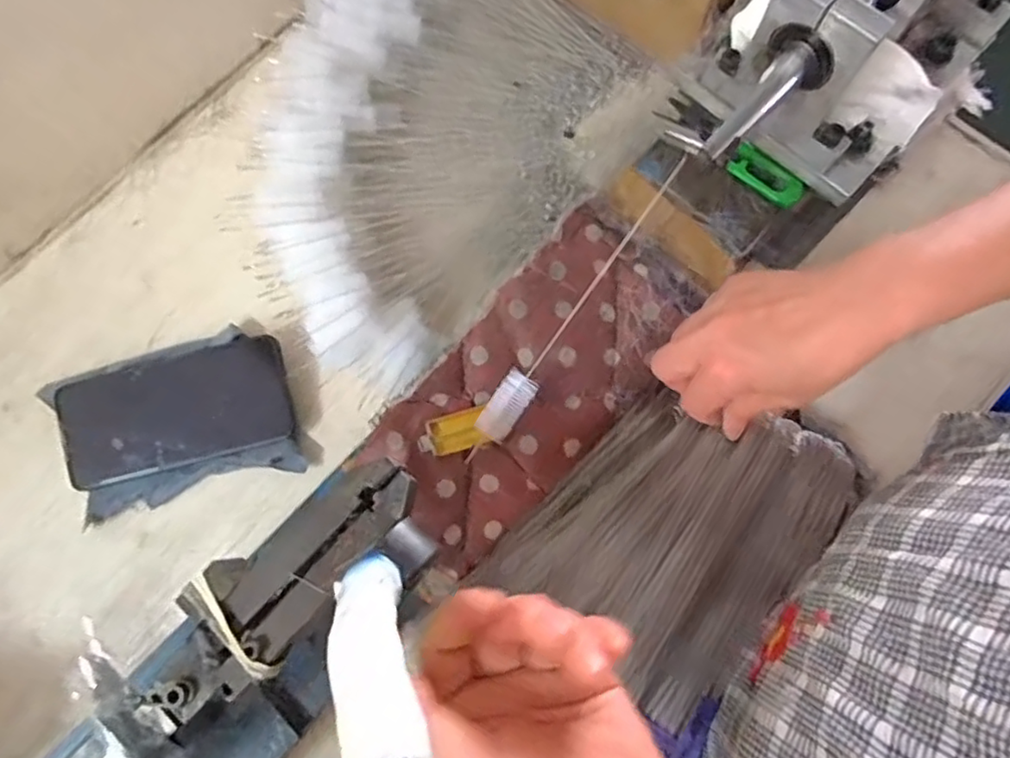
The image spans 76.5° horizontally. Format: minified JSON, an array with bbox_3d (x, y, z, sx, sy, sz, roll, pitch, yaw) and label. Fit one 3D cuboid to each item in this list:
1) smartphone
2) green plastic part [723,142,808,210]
[{"bbox_3d":[-0.234,0.022,0.455,0.159,0.005,0.077,-15,90,-5],"label":"smartphone"},{"bbox_3d":[0.179,-0.141,0.446,0.058,0.011,0.022,42,97,14],"label":"green plastic part"}]

